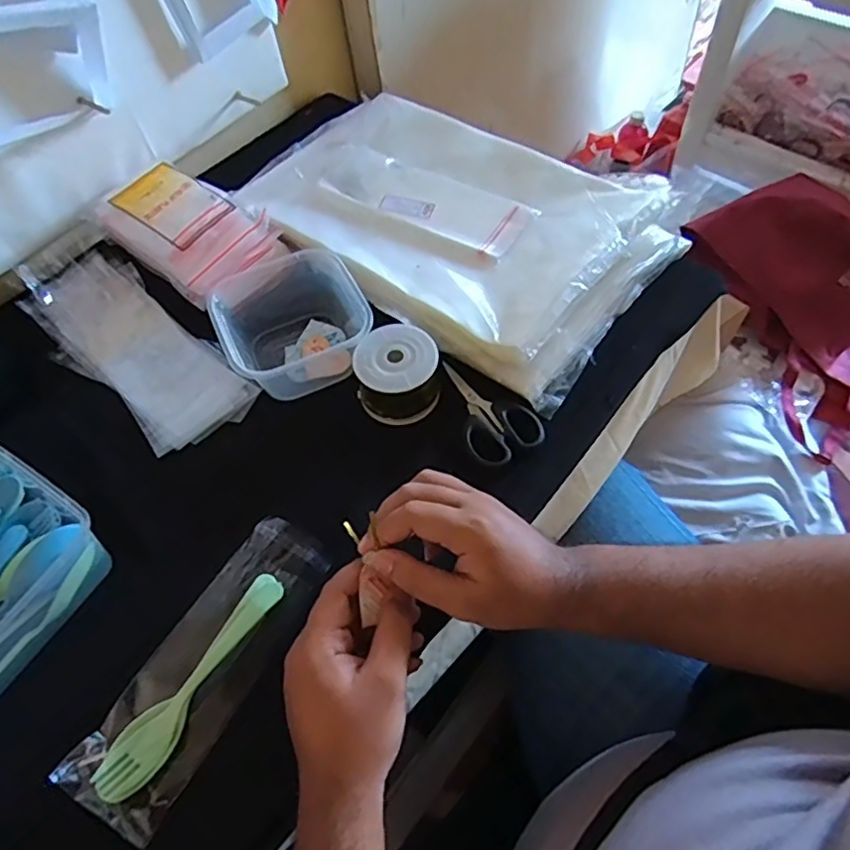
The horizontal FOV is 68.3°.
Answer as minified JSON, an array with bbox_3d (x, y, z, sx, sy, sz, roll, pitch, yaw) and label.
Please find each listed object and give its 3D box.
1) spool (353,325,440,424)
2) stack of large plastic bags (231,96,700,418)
[{"bbox_3d":[-0.022,-0.039,0.516,0.063,0.054,0.067,-2,57,3],"label":"spool"},{"bbox_3d":[0.022,-0.199,0.611,0.379,0.042,0.250,30,64,21],"label":"stack of large plastic bags"}]

